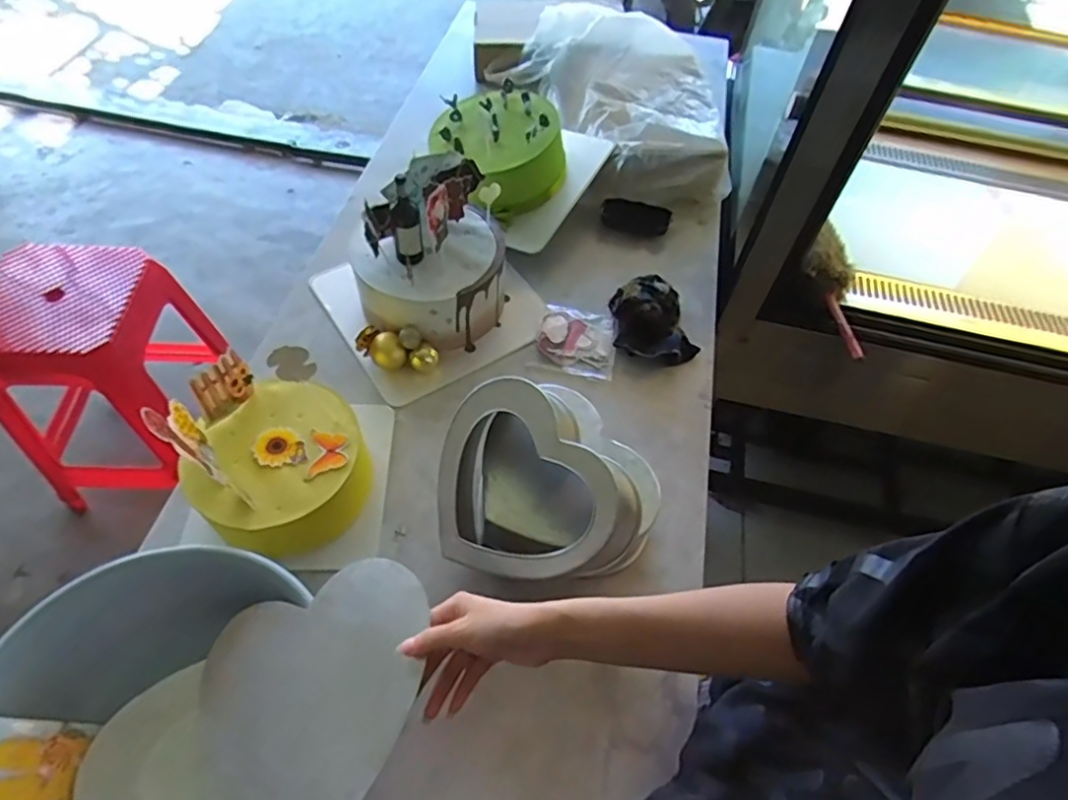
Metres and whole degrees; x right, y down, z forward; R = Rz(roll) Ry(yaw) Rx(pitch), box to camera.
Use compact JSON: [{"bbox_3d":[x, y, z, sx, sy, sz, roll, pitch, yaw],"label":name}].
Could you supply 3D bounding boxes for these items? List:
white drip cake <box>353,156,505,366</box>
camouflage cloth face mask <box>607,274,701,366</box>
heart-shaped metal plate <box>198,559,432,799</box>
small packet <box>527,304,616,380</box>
[{"bbox_3d":[-0.130,-0.177,0.787,0.189,0.176,0.211,0,55,-5],"label":"white drip cake"},{"bbox_3d":[0.158,-0.111,0.847,0.109,0.043,0.142,-11,56,-12],"label":"camouflage cloth face mask"},{"bbox_3d":[-0.178,0.214,0.495,0.184,0.005,0.186,-8,59,14],"label":"heart-shaped metal plate"},{"bbox_3d":[0.060,-0.082,0.846,0.105,0.017,0.112,12,55,4],"label":"small packet"}]

